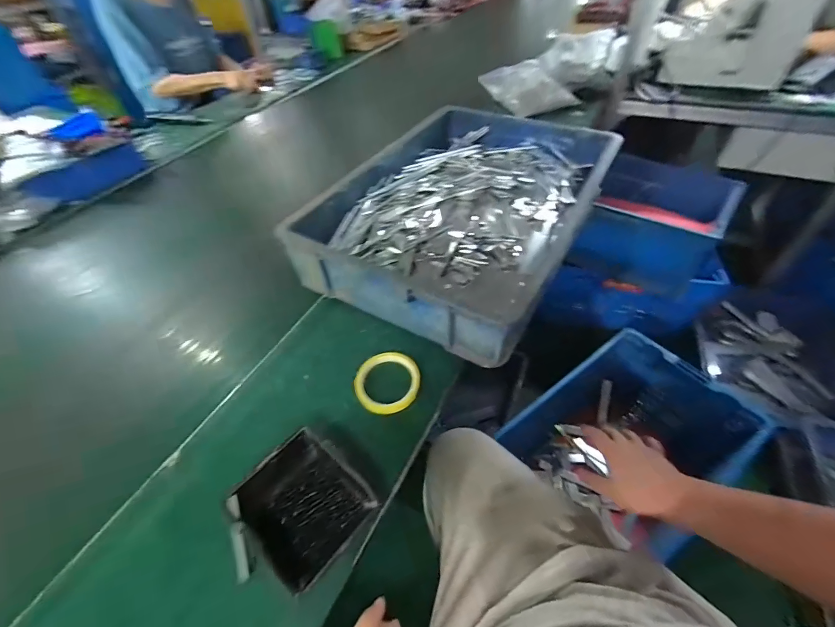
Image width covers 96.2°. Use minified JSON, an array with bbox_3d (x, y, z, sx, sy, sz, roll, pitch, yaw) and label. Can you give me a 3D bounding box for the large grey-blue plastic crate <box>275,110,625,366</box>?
[{"bbox_3d":[0.102,-0.216,0.743,0.421,0.110,0.610,24,54,24],"label":"large grey-blue plastic crate"}]

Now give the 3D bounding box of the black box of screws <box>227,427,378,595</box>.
[{"bbox_3d":[-0.121,0.214,0.415,0.128,0.067,0.117,30,57,29],"label":"black box of screws"}]

